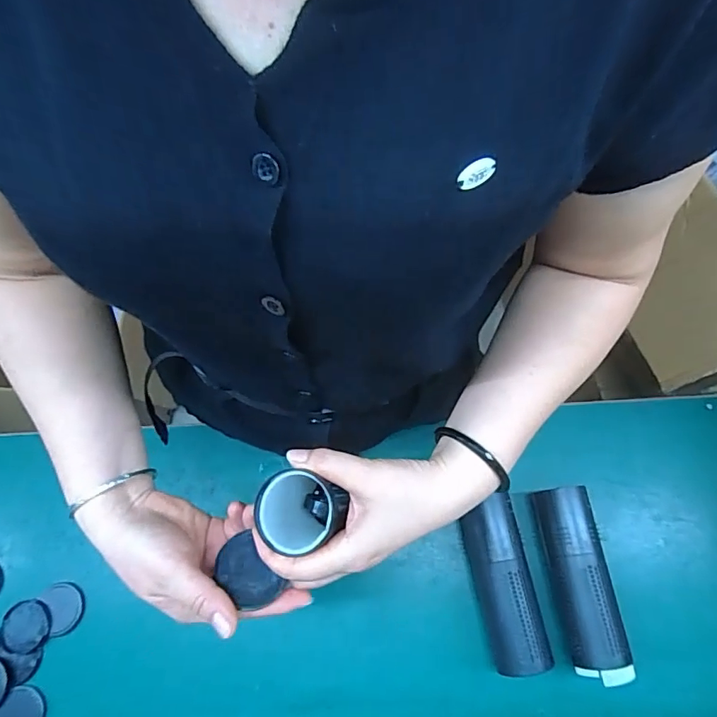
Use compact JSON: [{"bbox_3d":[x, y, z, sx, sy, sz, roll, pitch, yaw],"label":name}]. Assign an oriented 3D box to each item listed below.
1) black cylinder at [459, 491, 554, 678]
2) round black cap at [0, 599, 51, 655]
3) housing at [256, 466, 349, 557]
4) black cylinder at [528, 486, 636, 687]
[{"bbox_3d":[0.146,0.225,0.492,0.051,0.046,0.158,-10,70,-2],"label":"black cylinder"},{"bbox_3d":[-0.348,0.280,0.508,0.048,0.005,0.050,-1,70,2],"label":"round black cap"},{"bbox_3d":[-0.042,0.106,0.334,0.052,0.057,0.049,-1,70,2],"label":"housing"},{"bbox_3d":[0.221,0.219,0.488,0.054,0.049,0.174,-9,70,-1],"label":"black cylinder"}]

